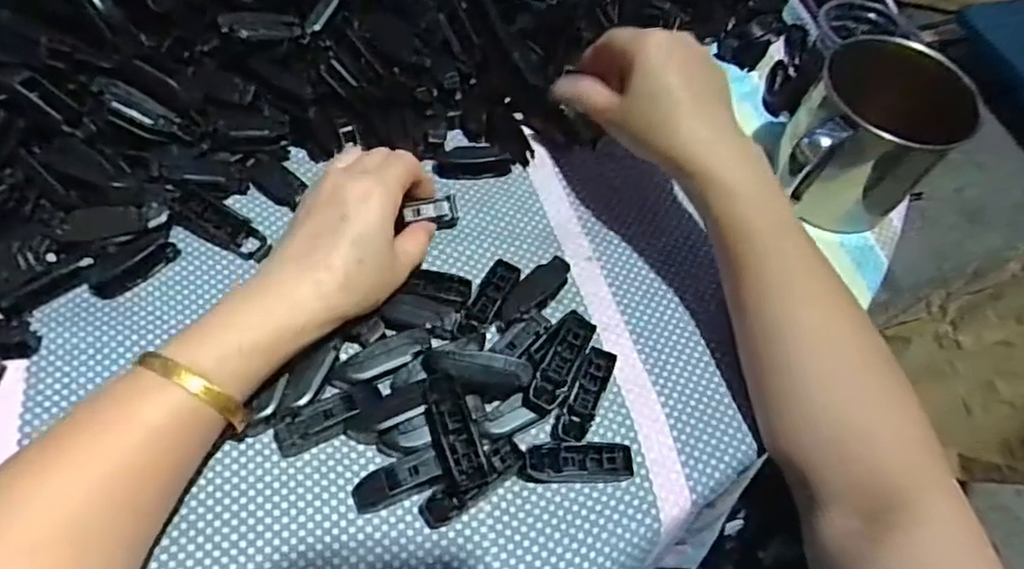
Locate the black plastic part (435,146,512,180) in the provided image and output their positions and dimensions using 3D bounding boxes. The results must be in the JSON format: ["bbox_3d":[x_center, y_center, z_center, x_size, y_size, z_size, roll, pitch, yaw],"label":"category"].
[{"bbox_3d":[-0.026,-0.083,0.429,0.050,0.008,0.025,-5,61,-7],"label":"black plastic part"}]

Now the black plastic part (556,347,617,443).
[{"bbox_3d":[0.040,0.061,0.347,0.017,0.016,0.055,23,61,9],"label":"black plastic part"}]

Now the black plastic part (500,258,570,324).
[{"bbox_3d":[0.013,0.006,0.378,0.020,0.015,0.054,37,64,16],"label":"black plastic part"}]

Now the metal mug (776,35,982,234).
[{"bbox_3d":[0.222,-0.090,0.400,0.088,0.099,0.110,32,63,14],"label":"metal mug"}]

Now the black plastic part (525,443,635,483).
[{"bbox_3d":[0.035,0.092,0.328,0.055,0.018,0.018,-3,60,-6],"label":"black plastic part"}]

